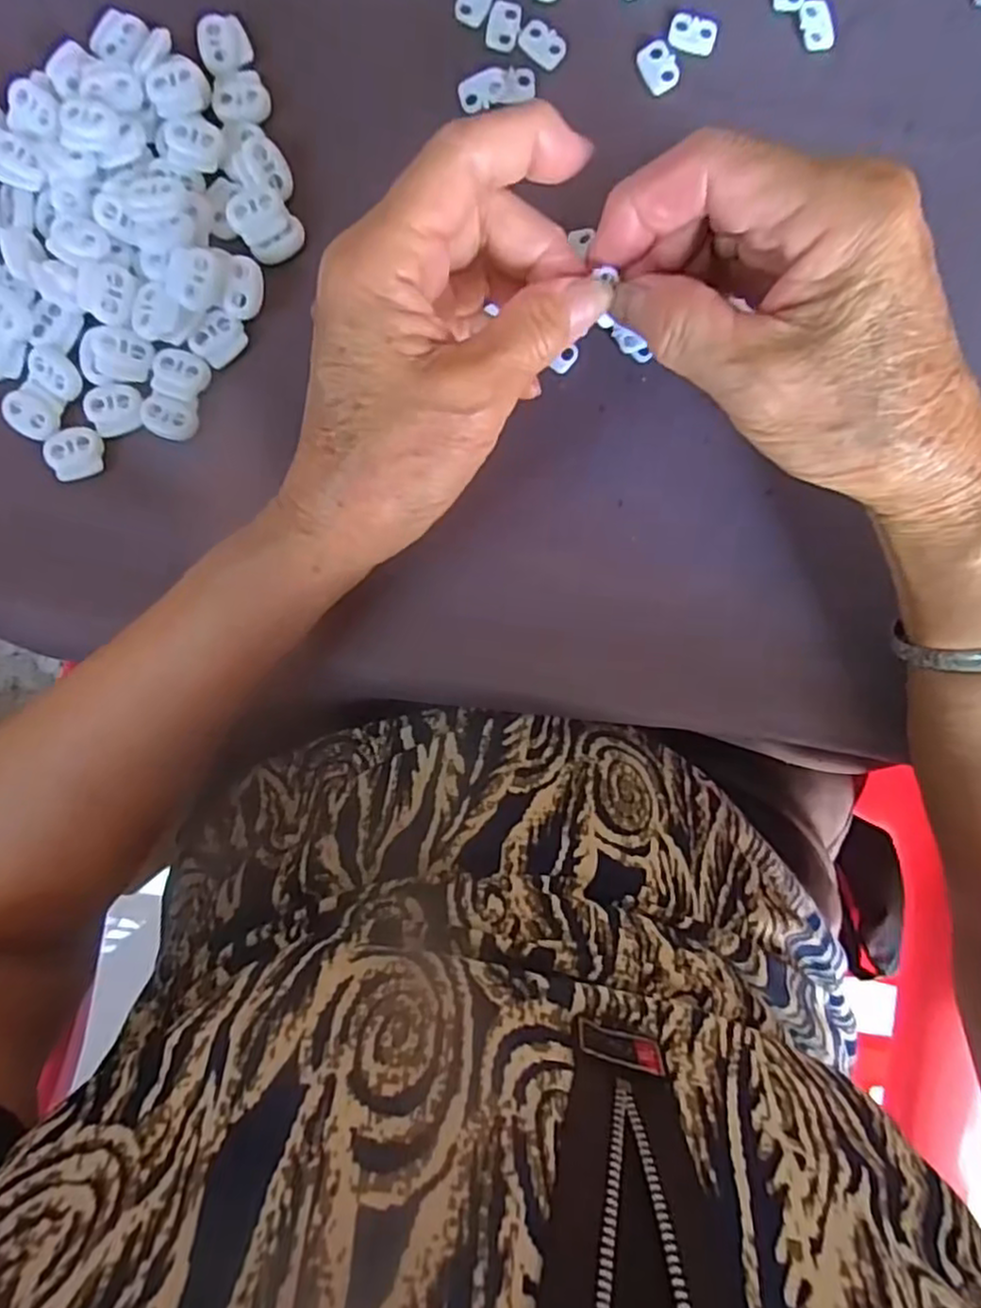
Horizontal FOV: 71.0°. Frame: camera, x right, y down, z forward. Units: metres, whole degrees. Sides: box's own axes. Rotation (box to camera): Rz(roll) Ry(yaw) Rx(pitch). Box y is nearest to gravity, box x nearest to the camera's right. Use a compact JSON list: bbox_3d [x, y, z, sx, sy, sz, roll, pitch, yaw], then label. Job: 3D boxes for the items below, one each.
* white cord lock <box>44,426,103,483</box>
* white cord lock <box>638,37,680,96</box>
[{"bbox_3d":[-0.165,-0.080,0.271,0.021,0.004,0.019,-19,91,-1],"label":"white cord lock"},{"bbox_3d":[0.068,-0.236,0.276,0.014,0.004,0.019,-26,91,-1],"label":"white cord lock"}]

